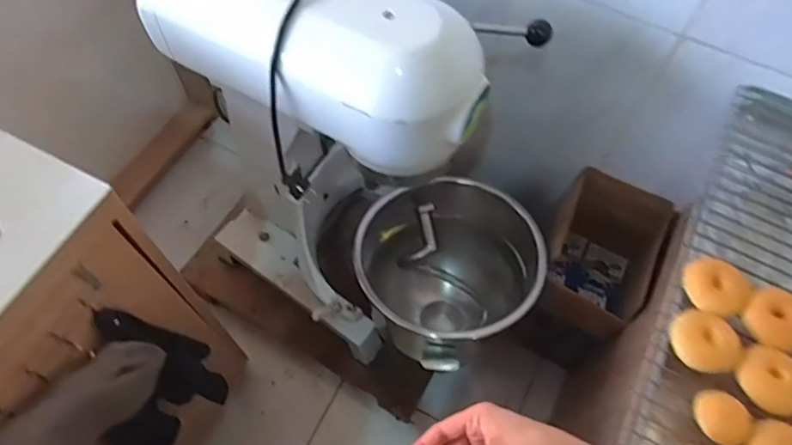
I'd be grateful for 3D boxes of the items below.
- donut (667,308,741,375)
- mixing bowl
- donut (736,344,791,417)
[{"bbox_3d":[0.332,0.130,0.608,0.061,0.034,0.068,-18,66,-11],"label":"donut"},{"bbox_3d":[0.096,0.121,1.190,0.343,0.334,0.328,1,64,-2],"label":"mixing bowl"},{"bbox_3d":[0.398,0.164,0.590,0.060,0.025,0.072,-27,68,-15],"label":"donut"}]

